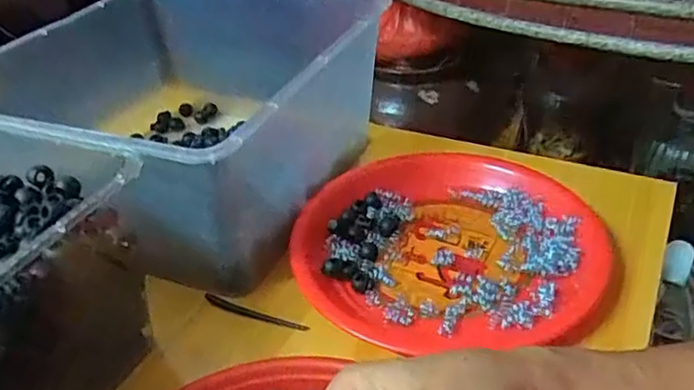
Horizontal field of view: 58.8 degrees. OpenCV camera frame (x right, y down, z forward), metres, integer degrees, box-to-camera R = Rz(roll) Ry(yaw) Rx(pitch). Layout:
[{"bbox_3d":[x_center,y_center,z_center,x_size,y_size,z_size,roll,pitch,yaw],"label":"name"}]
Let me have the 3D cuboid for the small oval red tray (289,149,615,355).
[{"bbox_3d":[0.076,0.031,0.477,0.222,0.027,0.208,0,36,9],"label":"small oval red tray"}]

